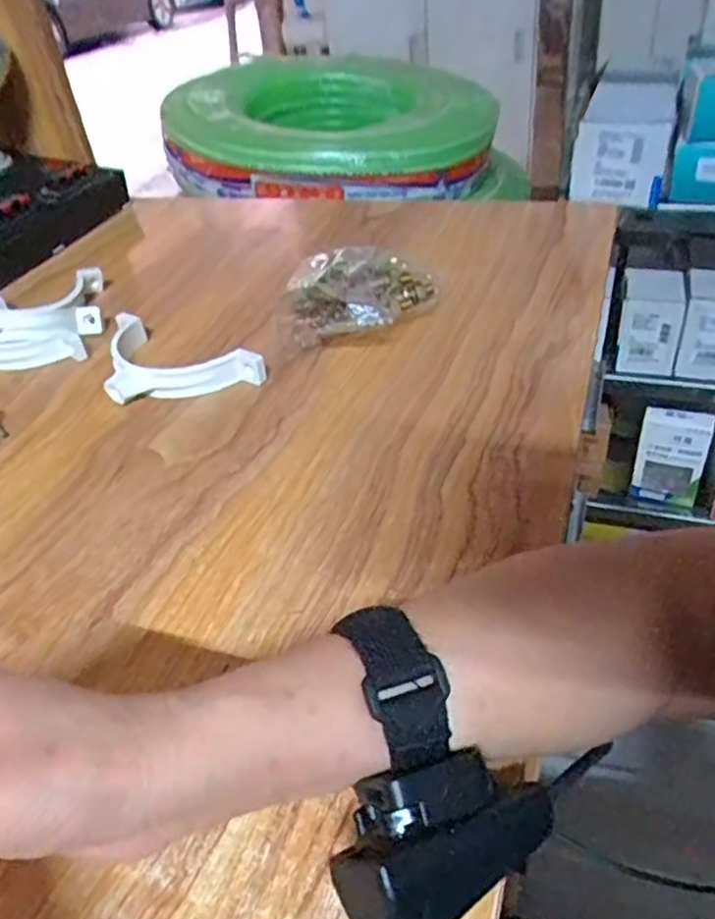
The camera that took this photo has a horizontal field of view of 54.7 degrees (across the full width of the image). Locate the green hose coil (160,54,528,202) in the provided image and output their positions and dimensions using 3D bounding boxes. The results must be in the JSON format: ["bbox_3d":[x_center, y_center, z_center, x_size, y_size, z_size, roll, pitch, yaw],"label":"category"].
[{"bbox_3d":[-0.025,-0.504,1.073,0.506,0.156,0.431,-2,39,6],"label":"green hose coil"}]

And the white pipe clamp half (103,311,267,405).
[{"bbox_3d":[-0.131,-0.086,0.527,0.109,0.025,0.111,-11,39,-5],"label":"white pipe clamp half"}]

